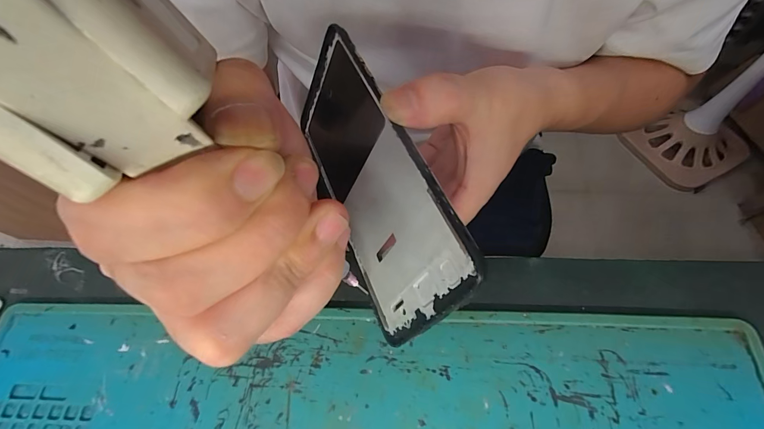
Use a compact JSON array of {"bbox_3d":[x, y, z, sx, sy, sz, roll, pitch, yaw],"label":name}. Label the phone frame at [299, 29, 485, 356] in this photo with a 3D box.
[{"bbox_3d":[-0.009,-0.019,0.172,0.004,0.074,0.152,-6,58,-35],"label":"phone frame"}]

